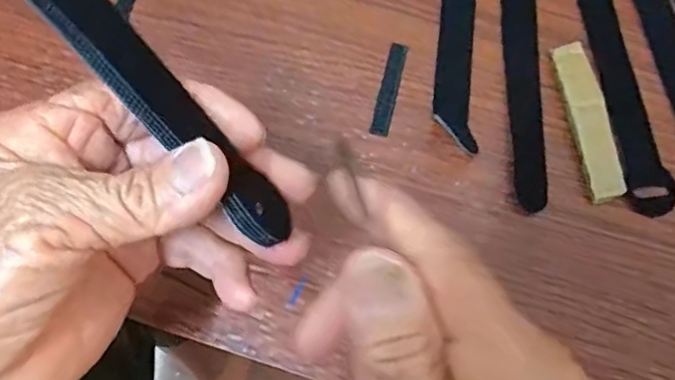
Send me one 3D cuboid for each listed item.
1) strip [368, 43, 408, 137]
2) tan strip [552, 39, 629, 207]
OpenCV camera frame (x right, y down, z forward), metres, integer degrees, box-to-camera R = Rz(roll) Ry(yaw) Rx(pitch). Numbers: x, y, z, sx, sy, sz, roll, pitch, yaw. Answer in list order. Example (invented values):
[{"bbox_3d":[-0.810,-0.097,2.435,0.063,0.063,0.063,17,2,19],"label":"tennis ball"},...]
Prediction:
[{"bbox_3d":[0.028,-0.055,0.313,0.010,0.004,0.053,14,74,3],"label":"strip"},{"bbox_3d":[0.130,-0.037,0.303,0.018,0.009,0.087,-7,74,-3],"label":"tan strip"}]

